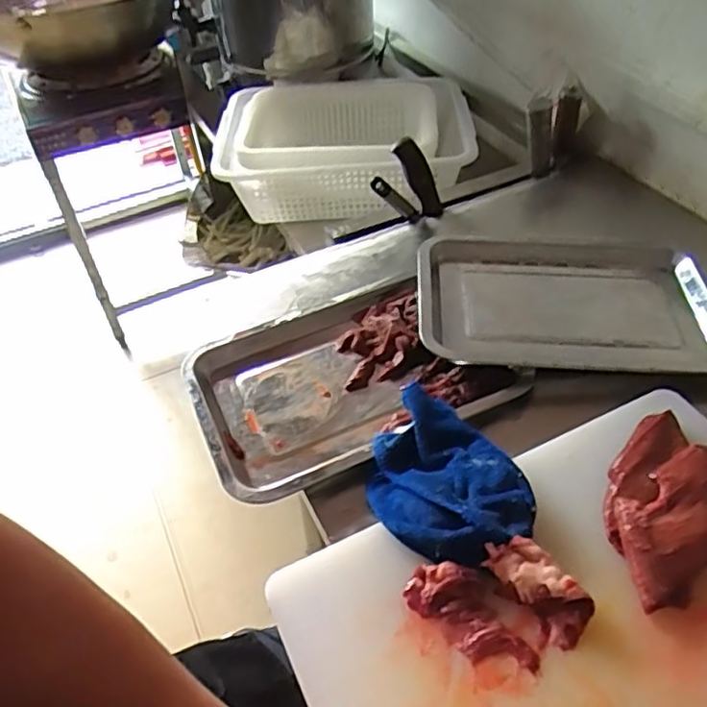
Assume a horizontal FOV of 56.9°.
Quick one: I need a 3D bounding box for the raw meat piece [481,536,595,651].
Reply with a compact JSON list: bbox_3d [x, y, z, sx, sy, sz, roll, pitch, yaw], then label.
[{"bbox_3d":[0.130,0.164,0.458,0.039,0.021,0.080,-33,64,-25],"label":"raw meat piece"}]

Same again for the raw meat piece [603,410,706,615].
[{"bbox_3d":[0.240,0.119,0.499,0.101,0.026,0.150,32,55,32],"label":"raw meat piece"}]

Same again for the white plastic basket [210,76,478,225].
[{"bbox_3d":[-0.012,-0.333,1.042,0.388,0.107,0.309,0,46,6],"label":"white plastic basket"}]

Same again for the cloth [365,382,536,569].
[{"bbox_3d":[0.067,0.098,0.531,0.114,0.037,0.160,-31,50,-24],"label":"cloth"}]

